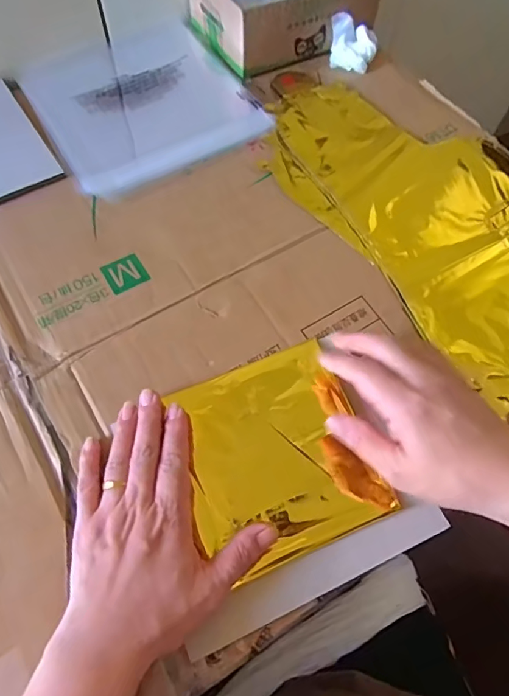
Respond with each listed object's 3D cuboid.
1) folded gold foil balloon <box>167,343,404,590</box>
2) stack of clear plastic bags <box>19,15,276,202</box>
[{"bbox_3d":[0.015,0.076,0.350,0.129,0.018,0.139,-21,66,-12],"label":"folded gold foil balloon"},{"bbox_3d":[-0.121,-0.270,0.520,0.209,0.012,0.233,-28,68,-15],"label":"stack of clear plastic bags"}]

